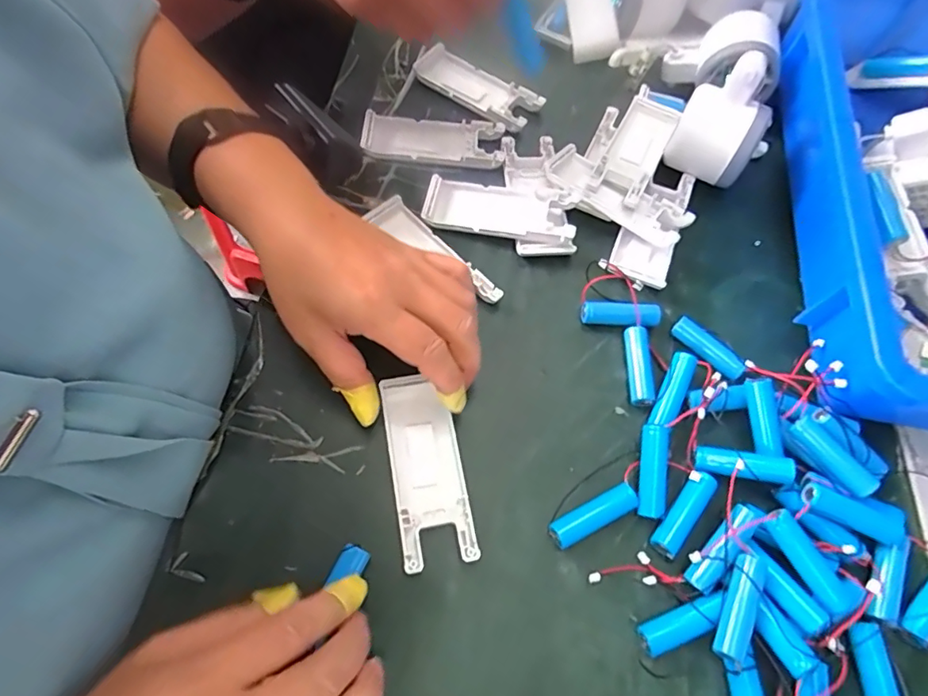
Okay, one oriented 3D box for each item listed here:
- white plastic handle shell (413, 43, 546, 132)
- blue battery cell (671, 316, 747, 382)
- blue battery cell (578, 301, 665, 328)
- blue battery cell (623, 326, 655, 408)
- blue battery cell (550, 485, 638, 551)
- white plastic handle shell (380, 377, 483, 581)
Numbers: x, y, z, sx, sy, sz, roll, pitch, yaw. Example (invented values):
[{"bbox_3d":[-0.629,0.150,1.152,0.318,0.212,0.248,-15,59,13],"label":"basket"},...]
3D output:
[{"bbox_3d":[0.012,-0.211,0.417,0.101,0.015,0.043,37,69,14],"label":"white plastic handle shell"},{"bbox_3d":[0.154,0.001,0.327,0.013,0.015,0.048,-38,72,-18],"label":"blue battery cell"},{"bbox_3d":[0.101,-0.021,0.335,0.050,0.017,0.013,4,65,0],"label":"blue battery cell"},{"bbox_3d":[0.109,0.011,0.324,0.014,0.012,0.050,3,65,-1],"label":"blue battery cell"},{"bbox_3d":[0.071,0.093,0.284,0.050,0.013,0.014,-24,68,-13],"label":"blue battery cell"},{"bbox_3d":[-0.022,0.066,0.291,0.041,0.012,0.105,-12,65,-8],"label":"white plastic handle shell"}]

